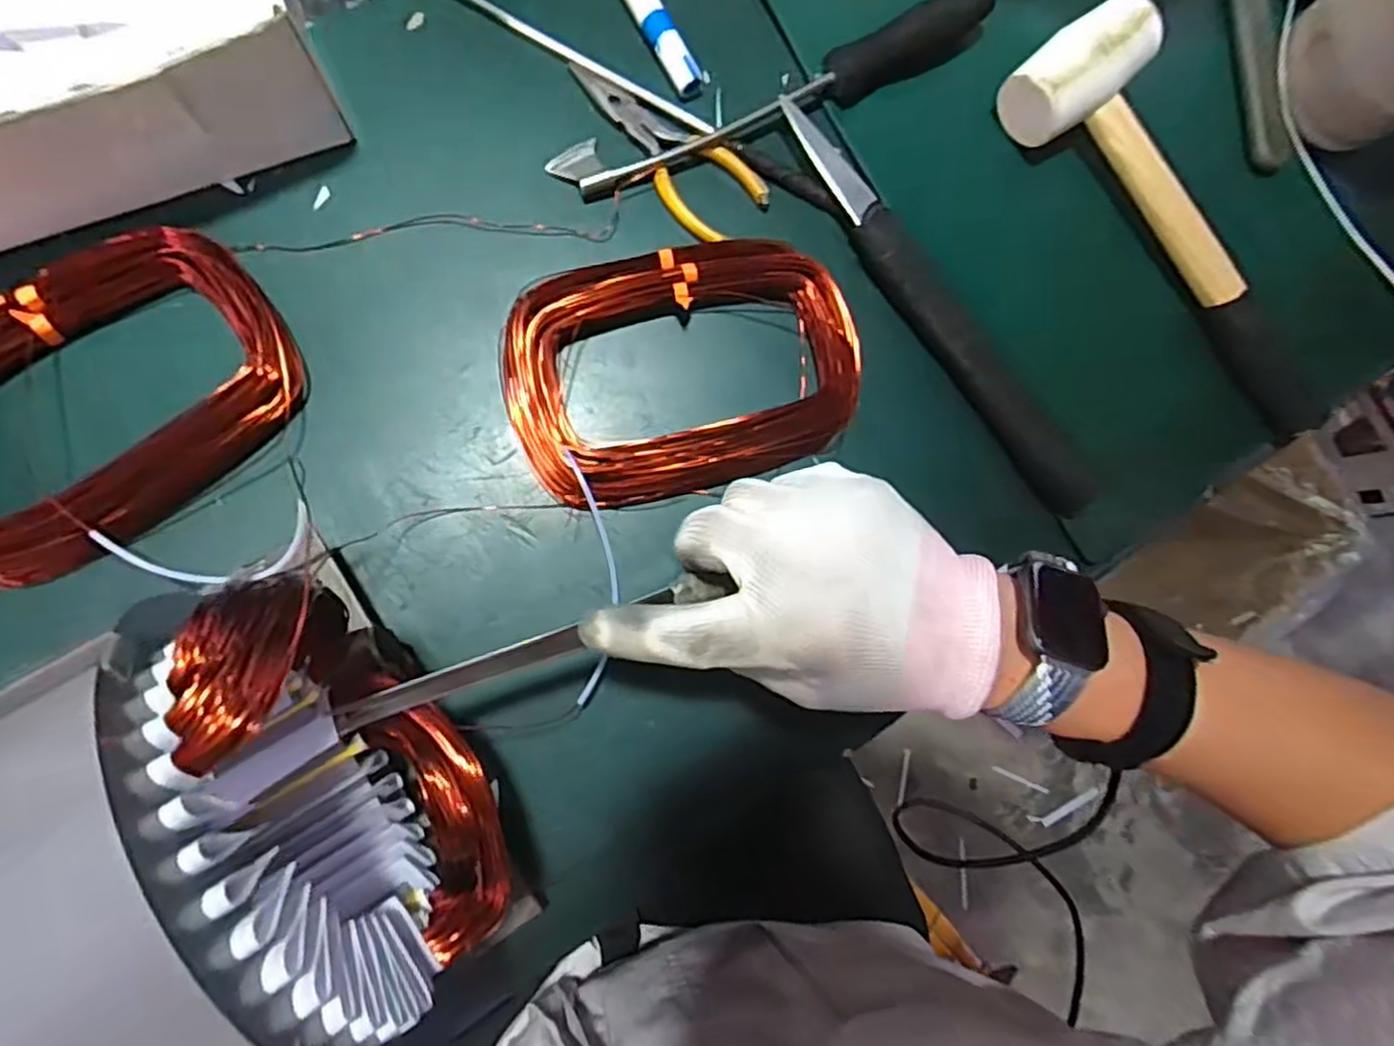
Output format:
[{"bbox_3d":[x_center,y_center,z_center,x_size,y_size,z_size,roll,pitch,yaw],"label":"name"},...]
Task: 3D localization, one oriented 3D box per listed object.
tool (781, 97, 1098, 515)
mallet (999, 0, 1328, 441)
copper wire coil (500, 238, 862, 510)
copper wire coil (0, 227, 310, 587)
[{"bbox_3d":[0.127,-0.110,0.385,0.020,0.029,0.257,-39,93,-9],"label":"tool"},{"bbox_3d":[0.278,-0.161,0.404,0.077,0.053,0.263,-43,93,-8],"label":"mallet"},{"bbox_3d":[-0.006,-0.078,0.369,0.175,0.032,0.119,-15,89,-10],"label":"copper wire coil"},{"bbox_3d":[-0.273,-0.049,0.323,0.179,0.033,0.126,-29,91,-10],"label":"copper wire coil"}]

